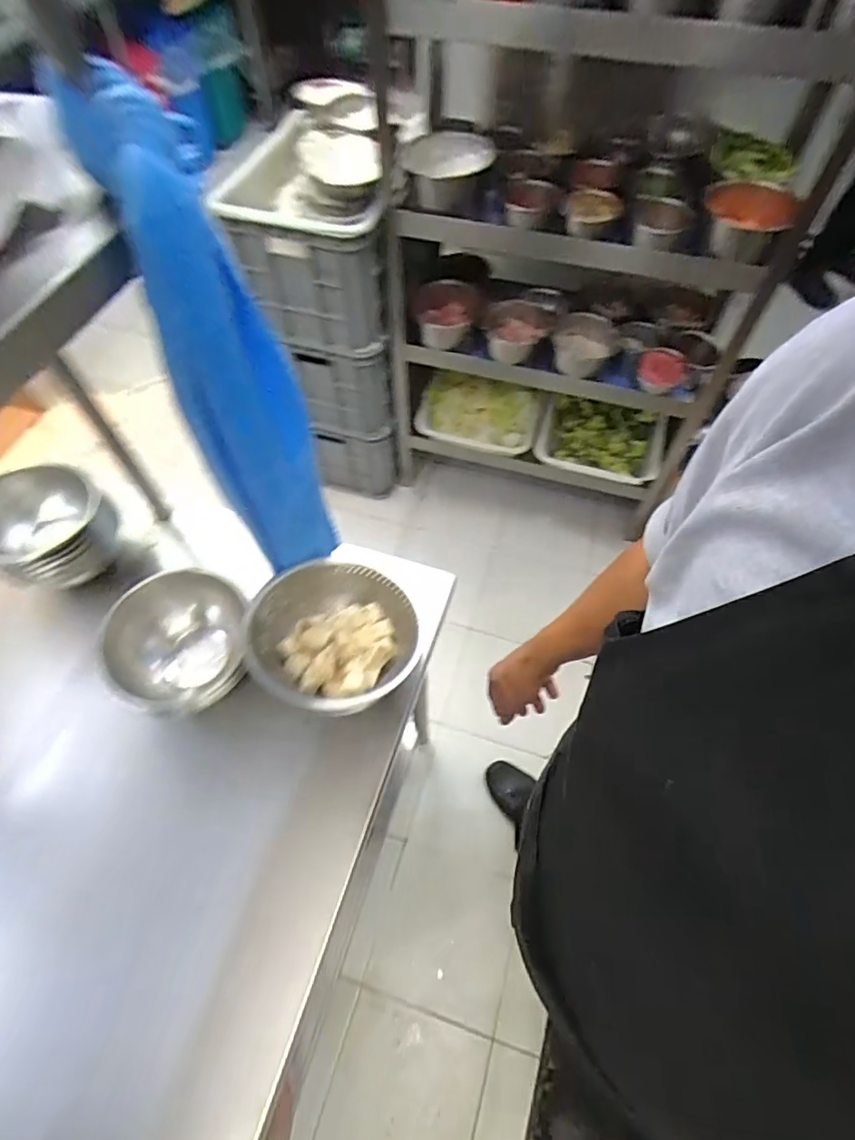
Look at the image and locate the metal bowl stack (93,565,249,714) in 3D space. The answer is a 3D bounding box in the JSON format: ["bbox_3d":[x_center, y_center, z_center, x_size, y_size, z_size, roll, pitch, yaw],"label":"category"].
[{"bbox_3d":[-0.293,0.089,0.645,0.130,0.088,0.165,2,60,1],"label":"metal bowl stack"}]

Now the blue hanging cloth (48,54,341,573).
[{"bbox_3d":[-0.170,-0.155,0.506,0.092,0.445,0.117,-17,61,-10],"label":"blue hanging cloth"}]

